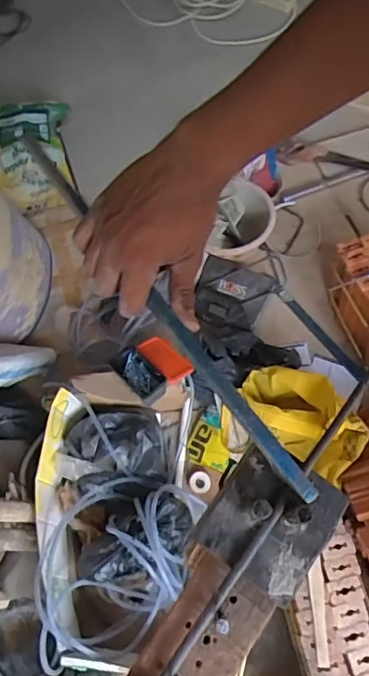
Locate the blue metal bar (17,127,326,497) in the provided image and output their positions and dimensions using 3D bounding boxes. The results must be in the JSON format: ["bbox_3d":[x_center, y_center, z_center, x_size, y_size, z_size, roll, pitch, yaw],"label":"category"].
[{"bbox_3d":[-0.025,-0.032,0.412,0.014,0.012,0.367,-34,73,-13],"label":"blue metal bar"}]

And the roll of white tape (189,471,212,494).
[{"bbox_3d":[0.040,0.362,1.341,0.052,0.014,0.054,-2,64,3],"label":"roll of white tape"}]

